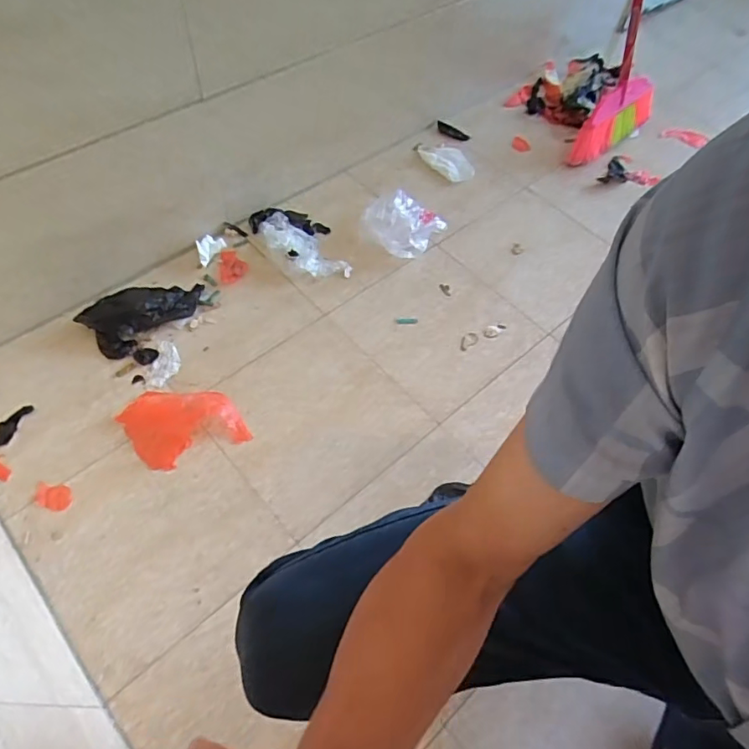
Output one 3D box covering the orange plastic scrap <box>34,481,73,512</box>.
[{"bbox_3d":[-0.469,0.177,0.783,0.059,0.004,0.036,12,59,3],"label":"orange plastic scrap"}]

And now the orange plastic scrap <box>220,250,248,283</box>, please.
[{"bbox_3d":[-0.272,-0.209,1.037,0.051,0.009,0.077,-4,59,-7],"label":"orange plastic scrap"}]

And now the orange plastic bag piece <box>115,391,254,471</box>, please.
[{"bbox_3d":[-0.301,0.074,0.849,0.170,0.031,0.121,-20,62,-16],"label":"orange plastic bag piece"}]

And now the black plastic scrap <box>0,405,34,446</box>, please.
[{"bbox_3d":[-0.576,0.078,0.849,0.032,0.008,0.075,14,59,4],"label":"black plastic scrap"}]

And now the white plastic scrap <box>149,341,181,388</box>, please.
[{"bbox_3d":[-0.356,-0.019,0.918,0.049,0.006,0.096,1,59,-4],"label":"white plastic scrap"}]

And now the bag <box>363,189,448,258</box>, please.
[{"bbox_3d":[0.056,-0.311,1.094,0.136,0.056,0.144,-35,68,-23],"label":"bag"}]

